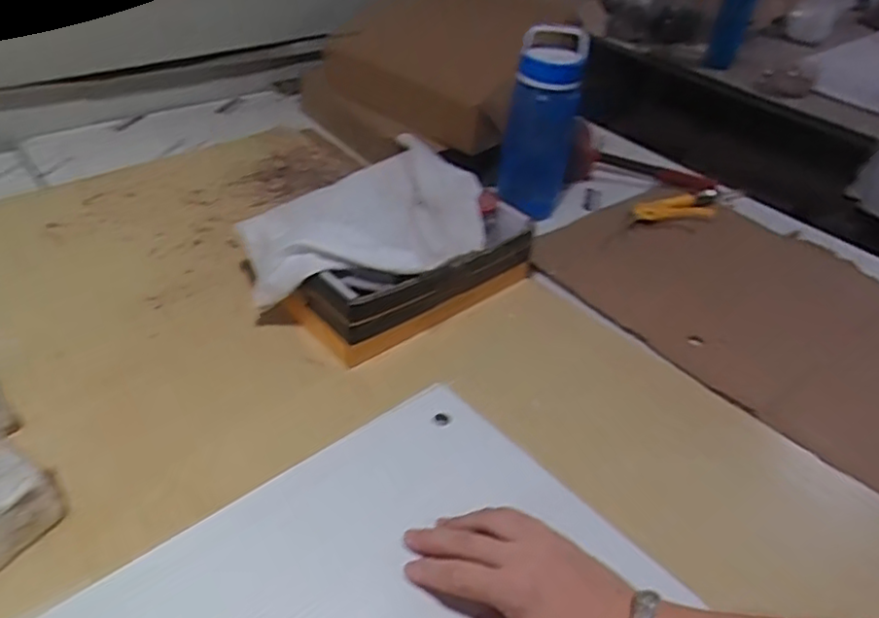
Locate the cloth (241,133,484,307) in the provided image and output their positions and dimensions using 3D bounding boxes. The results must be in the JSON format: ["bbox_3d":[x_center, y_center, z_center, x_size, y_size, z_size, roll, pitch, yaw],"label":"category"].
[{"bbox_3d":[-0.069,-0.104,0.817,0.218,0.065,0.333,29,45,26],"label":"cloth"}]

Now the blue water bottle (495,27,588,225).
[{"bbox_3d":[0.157,-0.282,1.006,0.097,0.276,0.077,13,40,7],"label":"blue water bottle"}]

